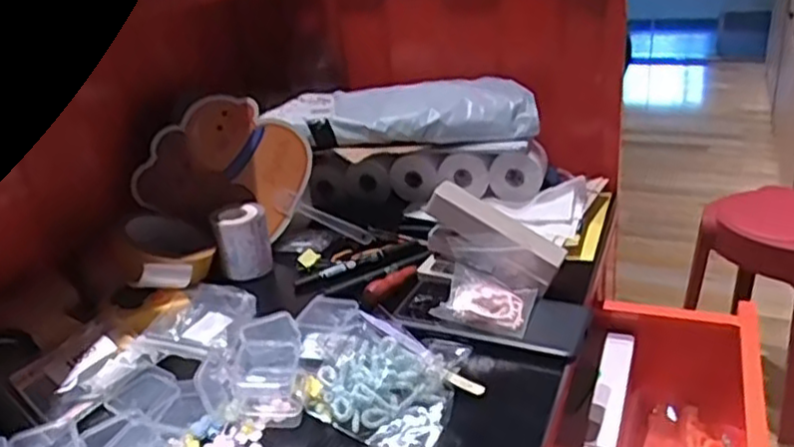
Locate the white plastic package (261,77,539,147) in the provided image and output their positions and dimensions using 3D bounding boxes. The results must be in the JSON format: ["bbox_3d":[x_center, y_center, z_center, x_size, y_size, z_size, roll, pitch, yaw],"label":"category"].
[{"bbox_3d":[0.008,-0.123,0.779,0.284,0.046,0.119,-4,25,3],"label":"white plastic package"}]

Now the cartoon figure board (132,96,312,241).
[{"bbox_3d":[-0.179,-0.061,0.735,0.163,0.137,0.007,19,12,-7],"label":"cartoon figure board"}]

